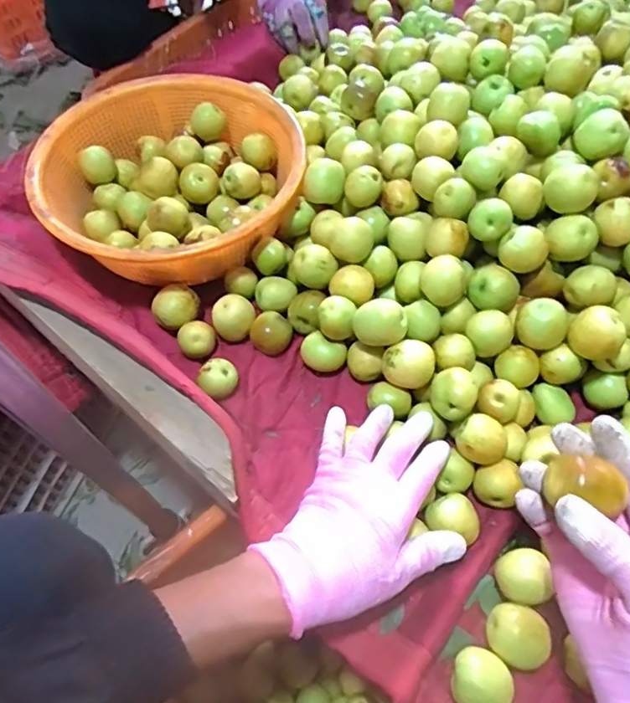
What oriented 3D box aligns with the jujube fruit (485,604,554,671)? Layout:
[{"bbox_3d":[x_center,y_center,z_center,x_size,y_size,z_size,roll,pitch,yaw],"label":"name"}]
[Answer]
[{"bbox_3d":[0.142,0.202,0.369,0.039,0.030,0.040,1,60,-1],"label":"jujube fruit"}]

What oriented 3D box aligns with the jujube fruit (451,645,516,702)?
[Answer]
[{"bbox_3d":[0.112,0.227,0.356,0.039,0.030,0.038,1,60,-1],"label":"jujube fruit"}]

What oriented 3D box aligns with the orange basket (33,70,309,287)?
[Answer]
[{"bbox_3d":[-0.145,-0.180,0.539,0.256,0.073,0.253,1,60,-1],"label":"orange basket"}]

